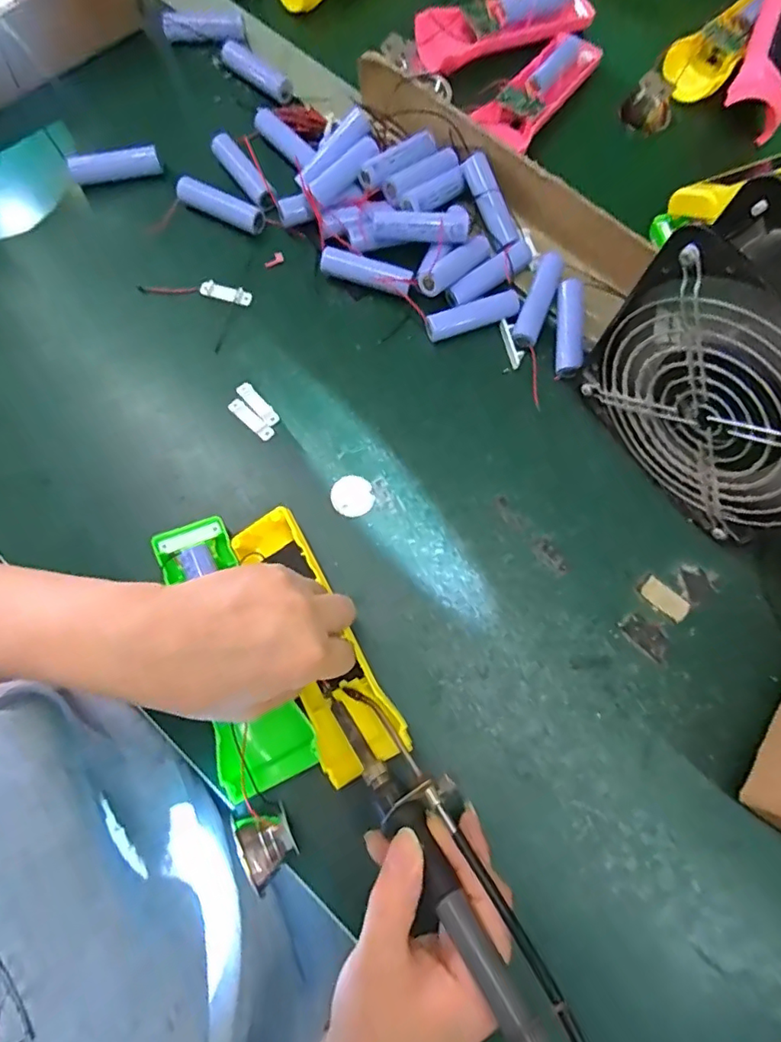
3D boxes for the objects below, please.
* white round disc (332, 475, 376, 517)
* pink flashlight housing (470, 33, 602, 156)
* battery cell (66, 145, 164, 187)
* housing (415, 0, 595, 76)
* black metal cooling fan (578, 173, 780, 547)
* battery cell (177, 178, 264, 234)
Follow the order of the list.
[{"bbox_3d":[-0.025,-0.016,0.358,0.027,0.004,0.028,0,76,1],"label":"white round disc"},{"bbox_3d":[0.120,-0.350,0.439,0.043,0.019,0.130,34,76,9],"label":"pink flashlight housing"},{"bbox_3d":[-0.207,-0.267,0.412,0.064,0.019,0.013,-13,76,-3],"label":"battery cell"},{"bbox_3d":[0.099,-0.418,0.456,0.157,0.020,0.043,-21,75,-7],"label":"housing"},{"bbox_3d":[0.190,-0.068,0.297,0.061,0.147,0.146,-36,78,-10],"label":"black metal cooling fan"},{"bbox_3d":[-0.126,-0.236,0.409,0.065,0.018,0.017,23,77,6],"label":"battery cell"}]

